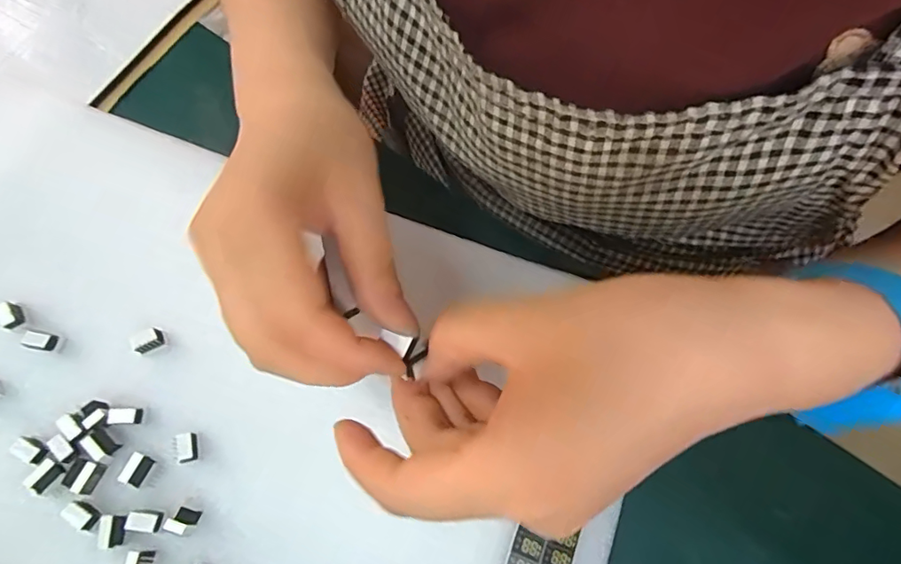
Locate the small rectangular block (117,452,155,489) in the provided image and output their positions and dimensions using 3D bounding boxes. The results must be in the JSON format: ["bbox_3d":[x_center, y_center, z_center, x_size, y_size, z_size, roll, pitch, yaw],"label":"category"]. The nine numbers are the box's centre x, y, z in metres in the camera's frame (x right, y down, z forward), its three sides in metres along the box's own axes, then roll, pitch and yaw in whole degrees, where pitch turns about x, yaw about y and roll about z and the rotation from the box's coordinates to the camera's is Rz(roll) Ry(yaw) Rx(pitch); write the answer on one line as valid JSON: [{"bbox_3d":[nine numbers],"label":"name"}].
[{"bbox_3d":[-0.132,0.080,0.216,0.008,0.008,0.012,19,71,9],"label":"small rectangular block"}]

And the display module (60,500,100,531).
[{"bbox_3d":[-0.149,0.094,0.205,0.012,0.004,0.008,28,73,11],"label":"display module"}]

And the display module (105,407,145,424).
[{"bbox_3d":[-0.142,0.058,0.222,0.014,0.005,0.007,2,68,-13],"label":"display module"}]

